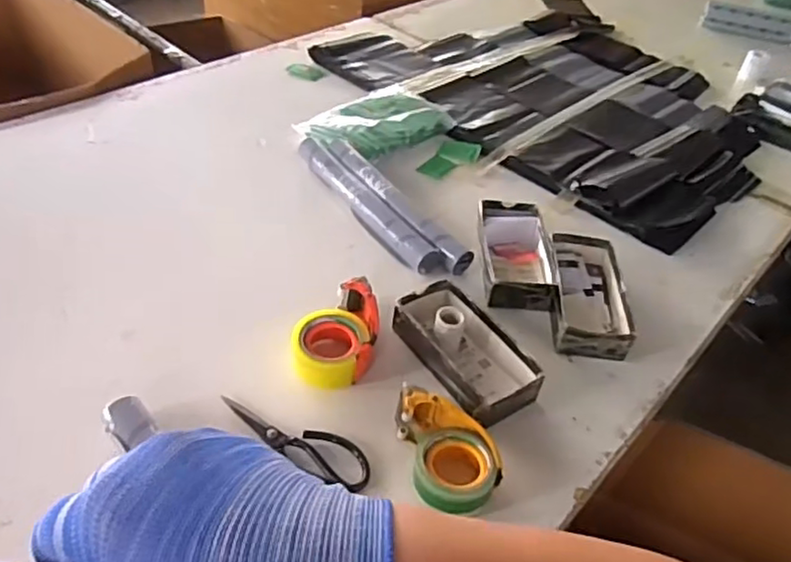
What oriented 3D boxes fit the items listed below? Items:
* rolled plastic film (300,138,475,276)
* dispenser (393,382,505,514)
[{"bbox_3d":[-0.038,-0.142,1.138,0.107,0.046,0.430,-25,51,-31],"label":"rolled plastic film"},{"bbox_3d":[0.060,0.198,0.767,0.098,0.053,0.153,-7,44,-16],"label":"dispenser"}]

